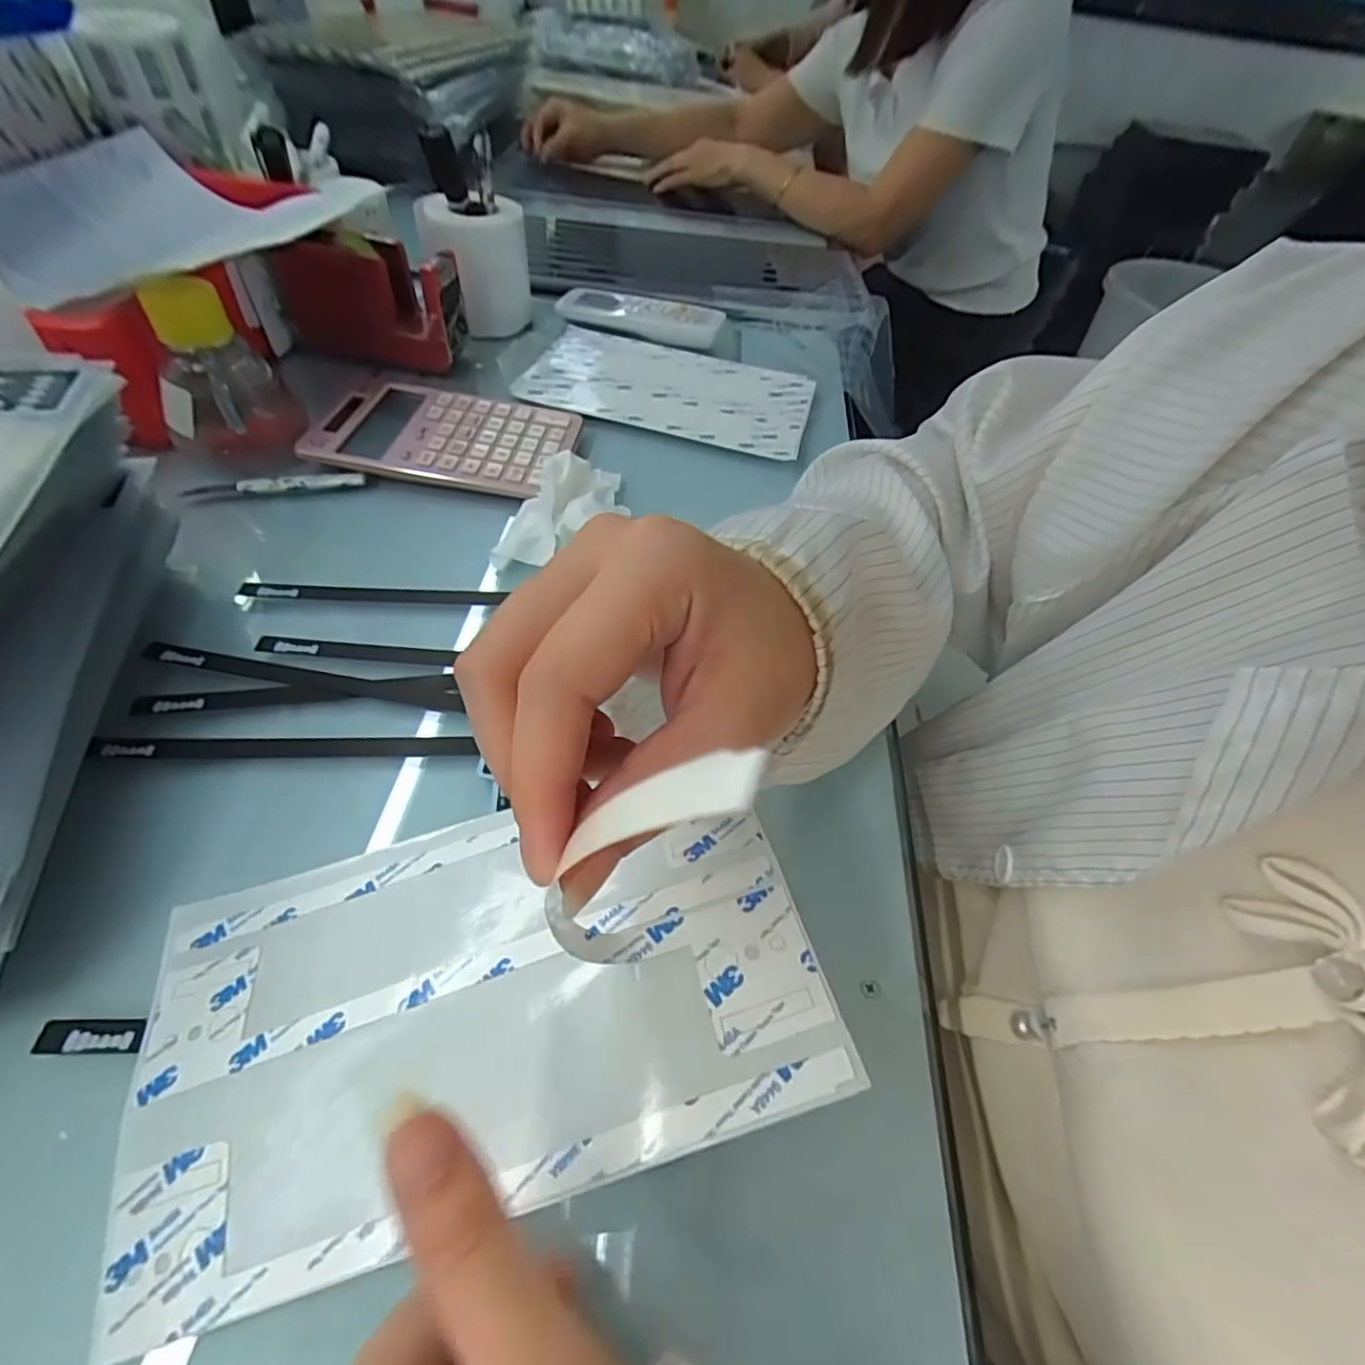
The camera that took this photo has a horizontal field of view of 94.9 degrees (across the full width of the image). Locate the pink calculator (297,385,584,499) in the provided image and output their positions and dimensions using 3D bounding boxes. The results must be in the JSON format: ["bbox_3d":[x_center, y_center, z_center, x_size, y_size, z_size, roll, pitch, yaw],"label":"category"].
[{"bbox_3d":[-0.175,-0.182,0.457,0.172,0.013,0.108,11,51,2],"label":"pink calculator"}]

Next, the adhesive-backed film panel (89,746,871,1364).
[{"bbox_3d":[-0.073,0.104,0.215,0.228,0.008,0.128,-18,49,0],"label":"adhesive-backed film panel"}]

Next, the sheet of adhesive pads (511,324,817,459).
[{"bbox_3d":[-0.010,-0.255,0.542,0.237,0.005,0.141,14,51,6],"label":"sheet of adhesive pads"}]

